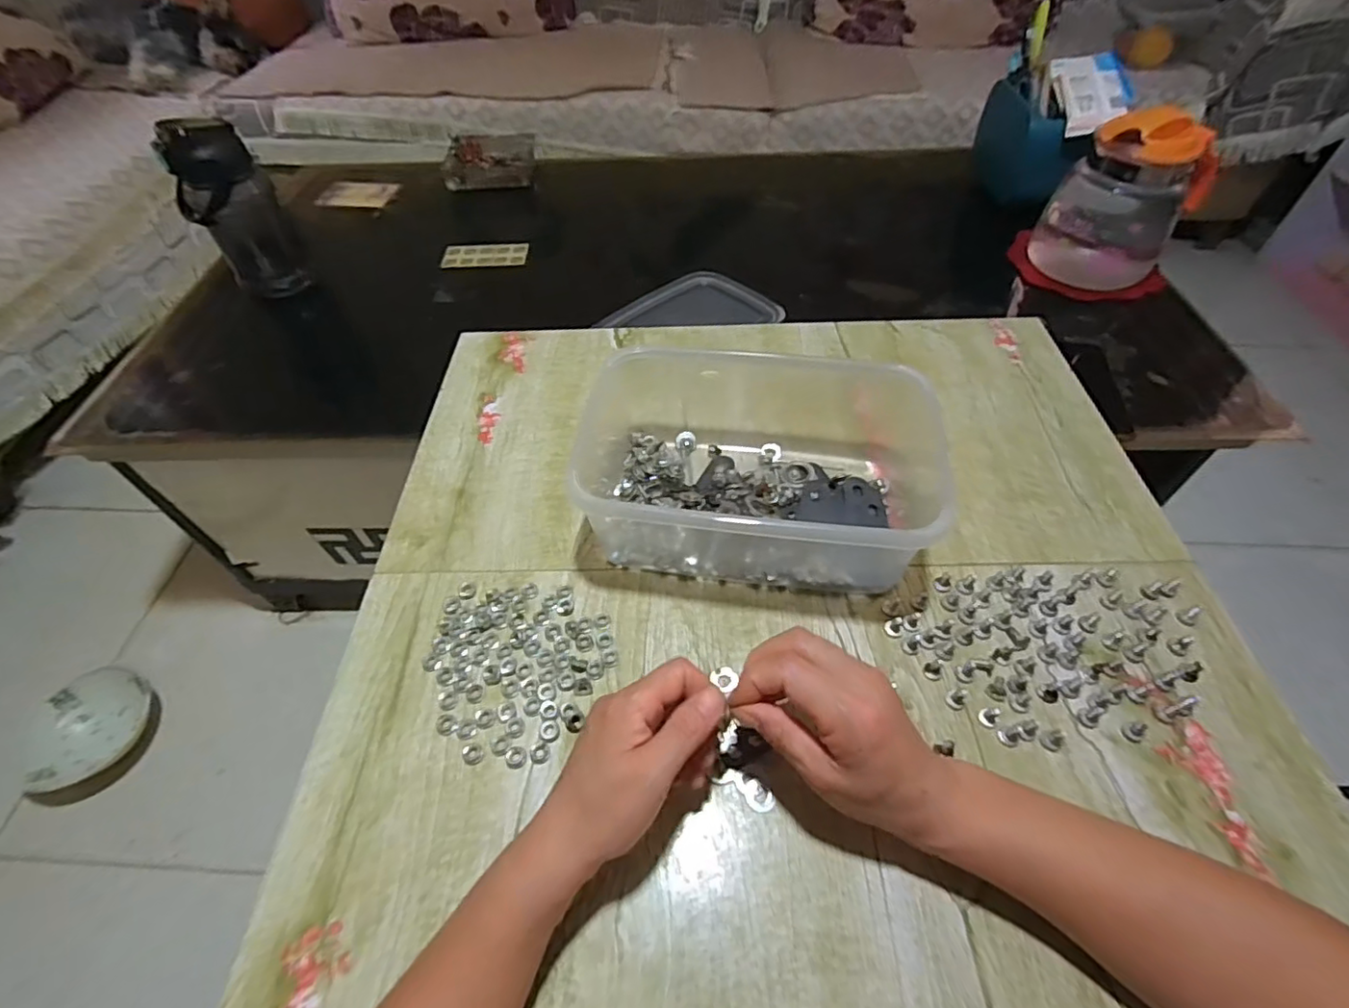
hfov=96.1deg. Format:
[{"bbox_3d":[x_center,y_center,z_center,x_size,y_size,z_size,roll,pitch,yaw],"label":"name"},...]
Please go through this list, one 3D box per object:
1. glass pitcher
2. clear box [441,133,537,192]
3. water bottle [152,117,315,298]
[{"bbox_3d":[0.605,-0.408,0.819,0.165,0.205,0.150,30,58,23],"label":"glass pitcher"},{"bbox_3d":[-0.329,-0.618,1.093,0.156,0.039,0.142,-3,52,-1],"label":"clear box"},{"bbox_3d":[-0.578,-0.375,0.818,0.106,0.231,0.075,-32,57,-22],"label":"water bottle"}]

